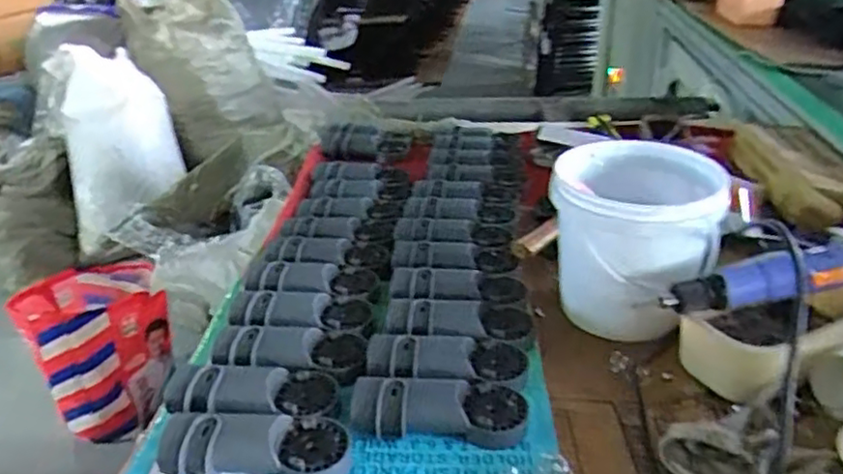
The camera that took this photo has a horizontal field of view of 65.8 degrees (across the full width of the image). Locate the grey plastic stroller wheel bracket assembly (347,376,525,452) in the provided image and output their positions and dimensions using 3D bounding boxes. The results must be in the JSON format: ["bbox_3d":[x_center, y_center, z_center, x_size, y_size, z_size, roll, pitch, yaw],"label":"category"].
[{"bbox_3d":[0.016,0.161,0.617,0.161,0.044,0.062,1,30,6],"label":"grey plastic stroller wheel bracket assembly"}]

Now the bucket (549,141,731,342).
[{"bbox_3d":[0.235,0.007,0.749,0.166,0.177,0.168,3,30,10],"label":"bucket"}]

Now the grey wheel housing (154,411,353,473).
[{"bbox_3d":[-0.147,0.186,0.583,0.166,0.041,0.066,1,30,5],"label":"grey wheel housing"}]

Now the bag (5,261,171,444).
[{"bbox_3d":[-0.792,0.285,1.640,0.308,0.358,0.259,-4,29,-4],"label":"bag"}]

